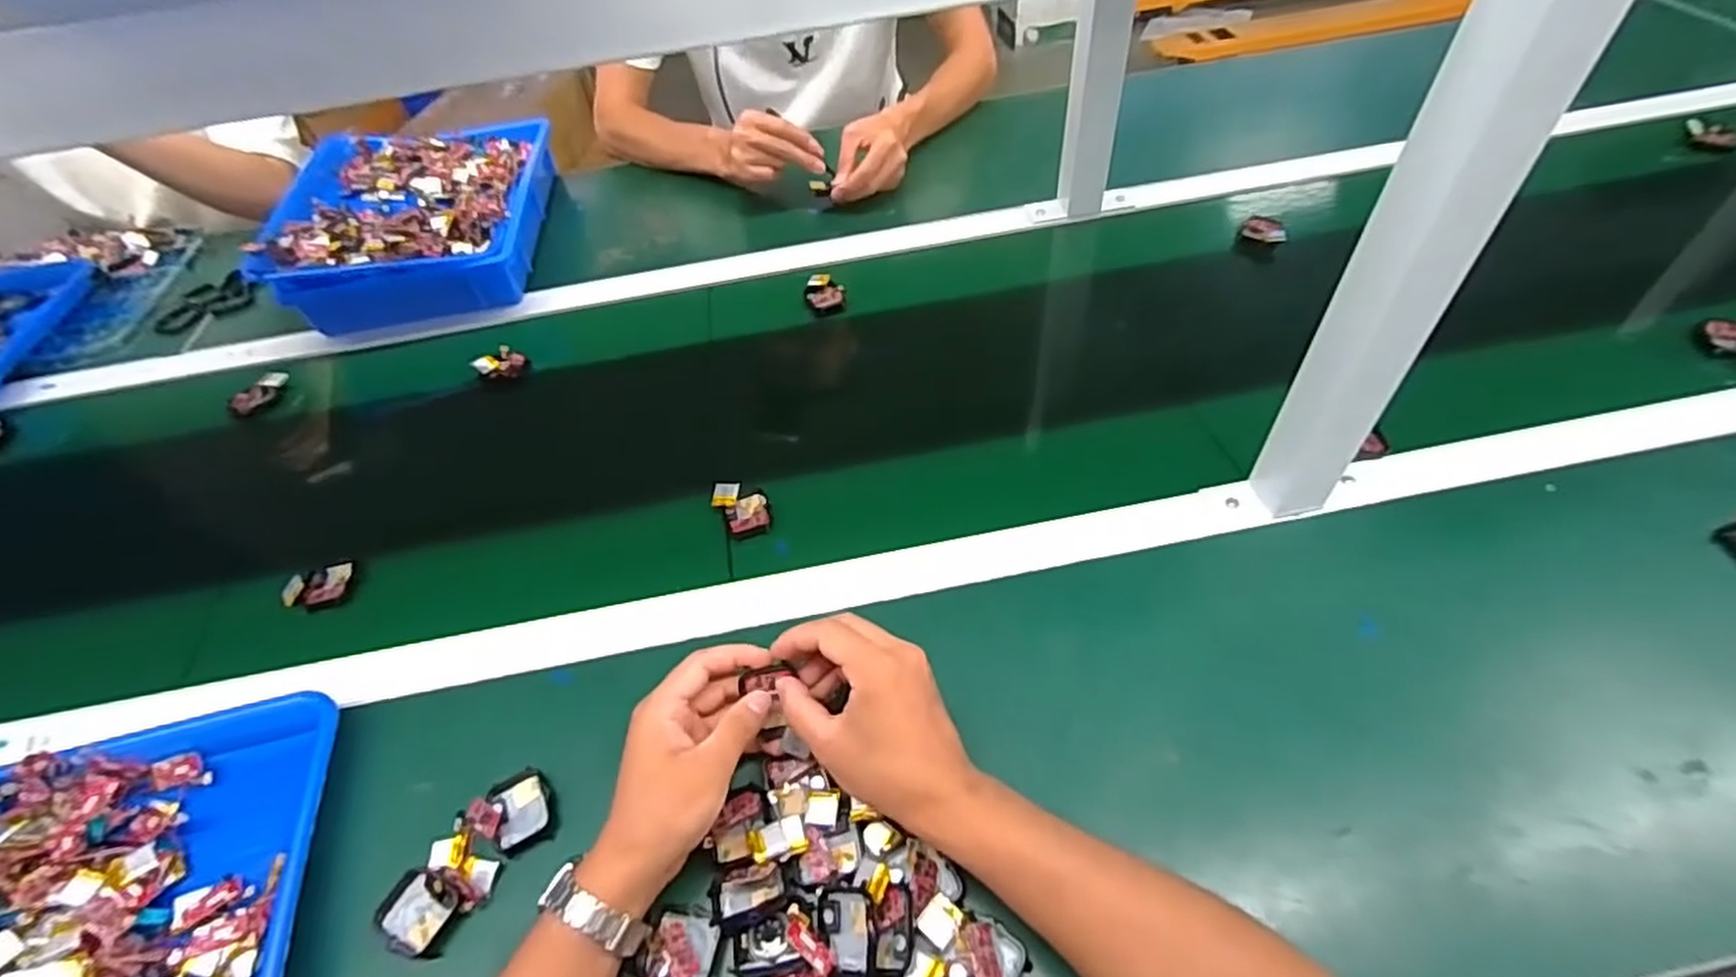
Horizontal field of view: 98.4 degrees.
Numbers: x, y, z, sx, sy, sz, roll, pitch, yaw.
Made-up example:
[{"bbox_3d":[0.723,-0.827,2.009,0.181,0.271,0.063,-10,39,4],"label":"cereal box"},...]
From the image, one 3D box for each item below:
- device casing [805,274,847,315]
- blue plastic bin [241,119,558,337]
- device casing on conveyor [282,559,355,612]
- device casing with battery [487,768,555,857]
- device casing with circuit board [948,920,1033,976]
[{"bbox_3d":[-0.045,-0.205,0.786,0.042,0.018,0.045,-7,50,1],"label":"device casing"},{"bbox_3d":[-0.529,-0.328,0.896,0.257,0.096,0.323,-9,50,-1],"label":"blue plastic bin"},{"bbox_3d":[-0.435,0.078,0.596,0.050,0.010,0.040,-13,51,-10],"label":"device casing on conveyor"},{"bbox_3d":[-0.215,0.203,0.471,0.035,0.018,0.046,-25,53,-14],"label":"device casing with battery"},{"bbox_3d":[0.064,0.250,0.394,0.038,0.015,0.038,22,56,22],"label":"device casing with circuit board"}]

